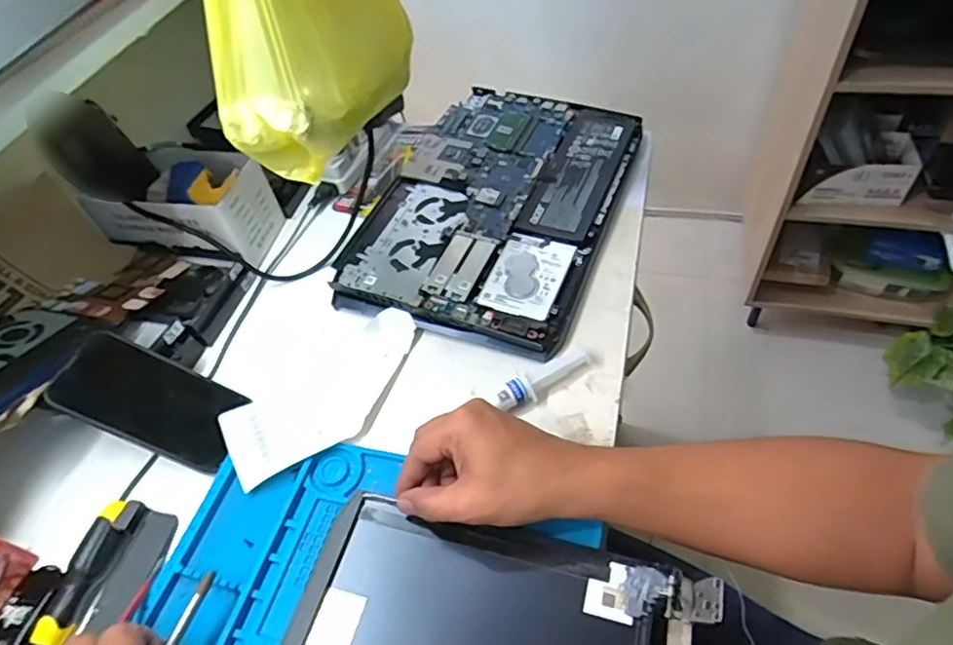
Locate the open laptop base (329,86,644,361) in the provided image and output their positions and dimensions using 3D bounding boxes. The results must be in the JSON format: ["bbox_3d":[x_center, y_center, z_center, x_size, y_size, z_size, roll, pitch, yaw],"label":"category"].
[{"bbox_3d":[0.023,-0.145,0.653,0.258,0.029,0.375,14,55,19],"label":"open laptop base"}]

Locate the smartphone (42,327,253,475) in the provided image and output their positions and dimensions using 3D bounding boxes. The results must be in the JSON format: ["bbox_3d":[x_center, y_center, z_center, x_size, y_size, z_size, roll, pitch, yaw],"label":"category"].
[{"bbox_3d":[-0.278,0.067,0.498,0.143,0.008,0.075,30,55,-15],"label":"smartphone"}]

